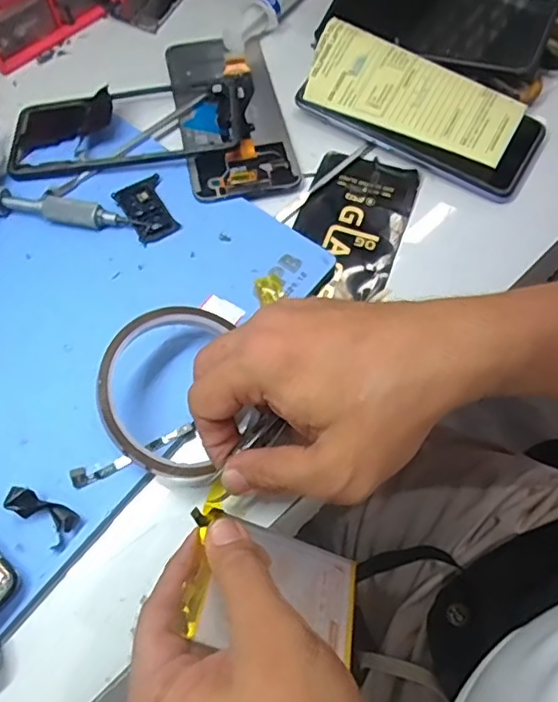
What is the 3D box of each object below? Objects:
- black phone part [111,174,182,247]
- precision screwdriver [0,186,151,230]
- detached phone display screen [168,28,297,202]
[{"bbox_3d":[-0.085,-0.093,0.374,0.030,0.004,0.046,-30,69,-10],"label":"black phone part"},{"bbox_3d":[-0.137,-0.090,0.369,0.101,0.014,0.017,9,67,6],"label":"precision screwdriver"},{"bbox_3d":[-0.034,-0.175,0.412,0.075,0.013,0.160,-13,67,-3],"label":"detached phone display screen"}]

